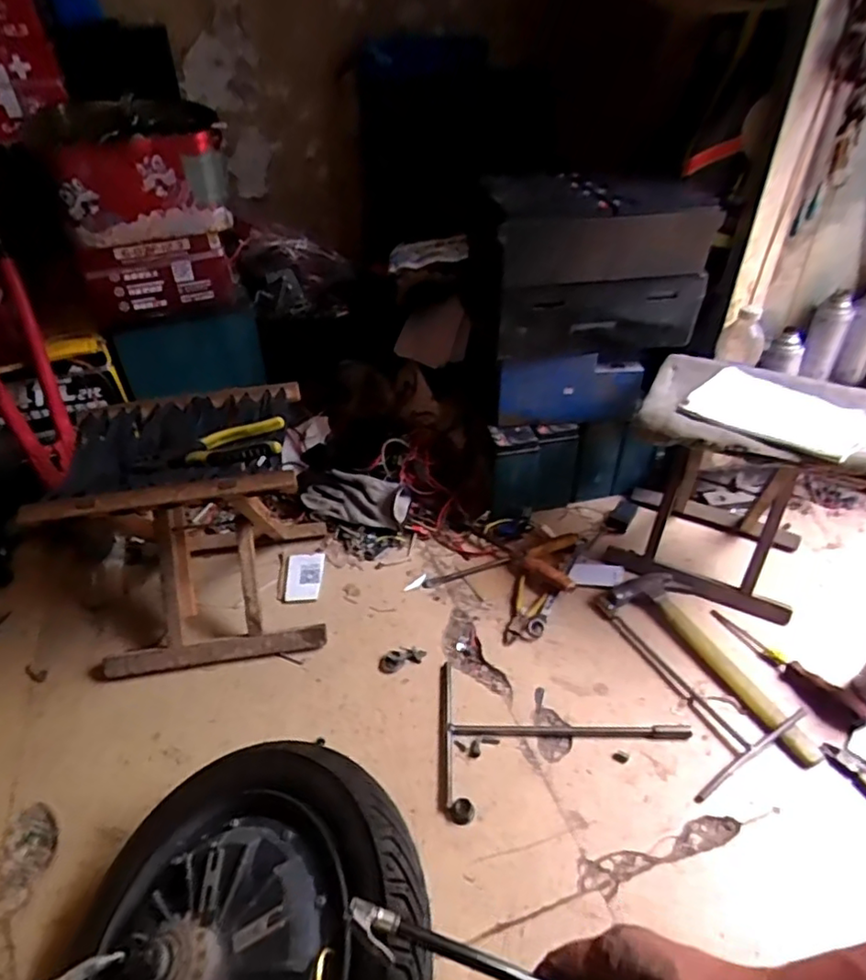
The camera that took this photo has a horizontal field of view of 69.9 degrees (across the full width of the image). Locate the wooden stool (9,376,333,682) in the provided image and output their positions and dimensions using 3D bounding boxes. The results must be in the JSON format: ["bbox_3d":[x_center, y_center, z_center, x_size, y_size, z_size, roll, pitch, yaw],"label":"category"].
[{"bbox_3d":[-0.324,0.053,0.868,0.303,0.301,0.254,-7,39,-8],"label":"wooden stool"}]

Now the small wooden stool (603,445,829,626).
[{"bbox_3d":[0.443,-0.013,0.940,0.265,0.265,0.228,19,42,22],"label":"small wooden stool"}]

